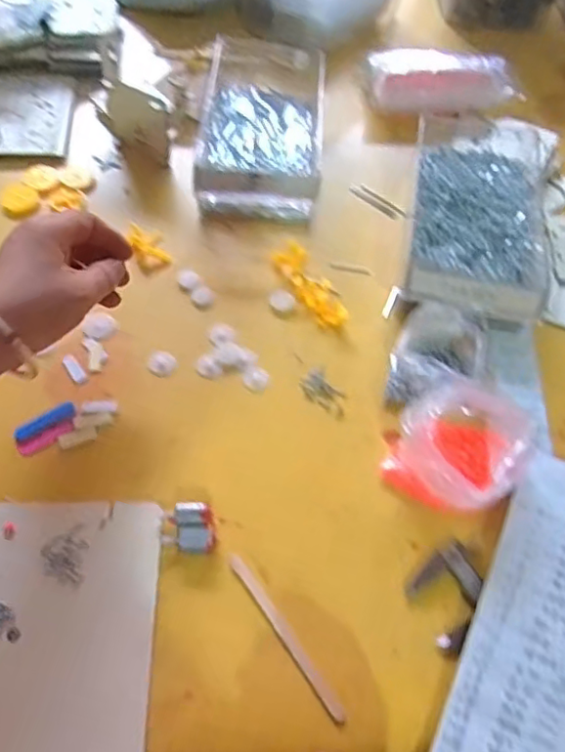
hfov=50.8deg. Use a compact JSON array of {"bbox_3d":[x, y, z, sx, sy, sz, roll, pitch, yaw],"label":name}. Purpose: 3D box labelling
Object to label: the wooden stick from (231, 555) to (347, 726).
[{"bbox_3d":[0.002,0.172,0.397,0.009,0.004,0.123,-30,64,-20],"label":"wooden stick"}]

